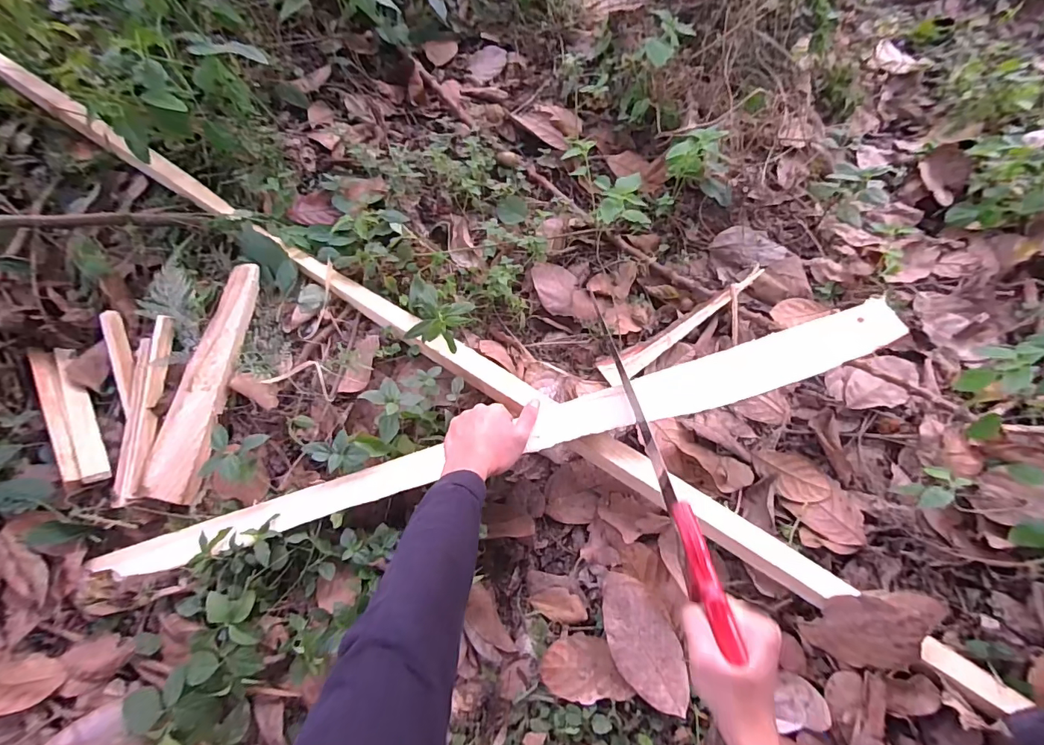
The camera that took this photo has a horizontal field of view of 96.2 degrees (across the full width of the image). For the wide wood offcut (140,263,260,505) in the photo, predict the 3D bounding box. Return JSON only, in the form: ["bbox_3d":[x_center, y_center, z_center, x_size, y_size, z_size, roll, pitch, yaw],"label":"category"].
[{"bbox_3d":[-0.456,0.006,0.679,0.070,0.021,0.347,5,69,5],"label":"wide wood offcut"}]

